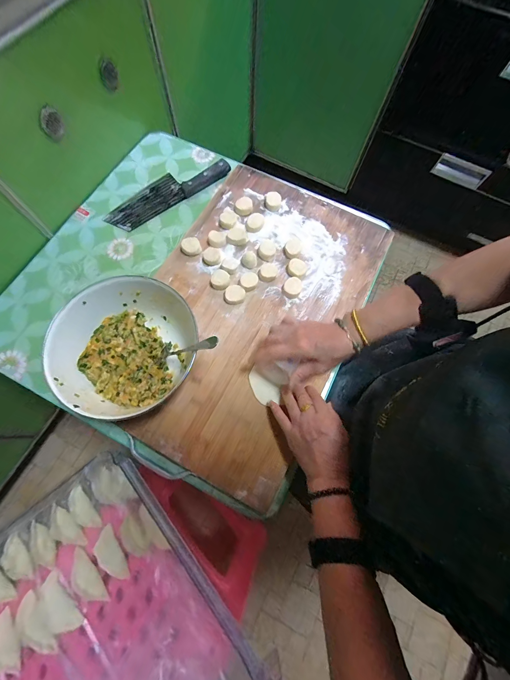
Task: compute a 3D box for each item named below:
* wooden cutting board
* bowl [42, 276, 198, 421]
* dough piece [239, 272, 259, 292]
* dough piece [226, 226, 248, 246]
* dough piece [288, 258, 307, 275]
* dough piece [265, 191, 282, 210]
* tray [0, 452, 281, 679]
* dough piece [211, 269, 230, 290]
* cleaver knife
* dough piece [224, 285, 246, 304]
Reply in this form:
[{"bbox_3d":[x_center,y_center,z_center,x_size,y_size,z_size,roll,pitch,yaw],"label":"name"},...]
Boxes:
[{"bbox_3d":[-0.008,-0.063,0.477,0.341,0.025,0.555,25,75,9],"label":"wooden cutting board"},{"bbox_3d":[-0.189,0.007,0.417,0.178,0.094,0.203,33,73,8],"label":"bowl"},{"bbox_3d":[-0.010,-0.104,0.485,0.032,0.012,0.032,-17,73,-4],"label":"dough piece"},{"bbox_3d":[-0.036,-0.201,0.520,0.039,0.020,0.039,-11,73,-3],"label":"dough piece"},{"bbox_3d":[0.077,-0.132,0.496,0.033,0.019,0.030,0,73,1],"label":"dough piece"},{"bbox_3d":[0.037,-0.279,0.545,0.032,0.015,0.038,3,73,2],"label":"dough piece"},{"bbox_3d":[-0.238,0.409,0.354,0.374,0.080,0.366,-40,77,-14],"label":"tray"},{"bbox_3d":[-0.062,-0.108,0.487,0.031,0.017,0.032,0,73,1],"label":"dough piece"},{"bbox_3d":[-0.184,-0.314,0.566,0.267,0.014,0.082,-36,75,-10],"label":"cleaver knife"},{"bbox_3d":[-0.035,-0.080,0.478,0.035,0.010,0.032,0,73,1],"label":"dough piece"}]

